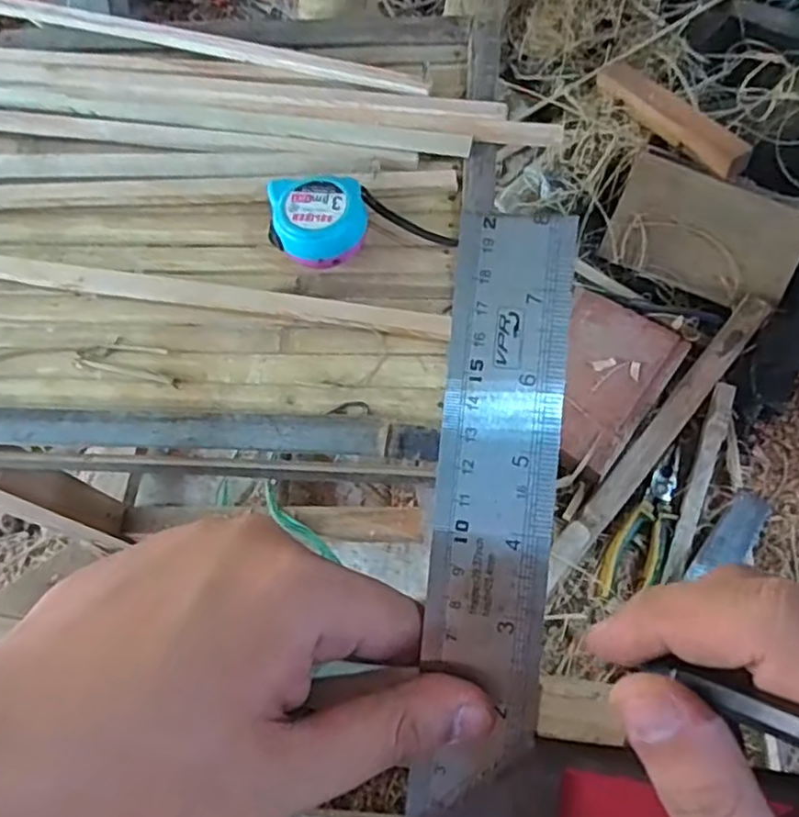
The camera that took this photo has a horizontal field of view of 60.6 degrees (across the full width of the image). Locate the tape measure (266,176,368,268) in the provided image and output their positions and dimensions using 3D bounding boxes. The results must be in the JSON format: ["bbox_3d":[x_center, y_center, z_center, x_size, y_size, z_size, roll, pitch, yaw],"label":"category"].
[{"bbox_3d":[-0.050,-0.115,0.435,0.059,0.036,0.054,0,69,1],"label":"tape measure"}]

